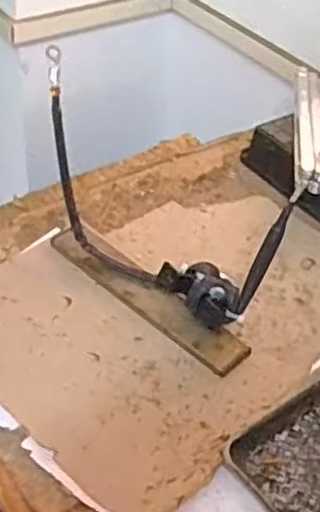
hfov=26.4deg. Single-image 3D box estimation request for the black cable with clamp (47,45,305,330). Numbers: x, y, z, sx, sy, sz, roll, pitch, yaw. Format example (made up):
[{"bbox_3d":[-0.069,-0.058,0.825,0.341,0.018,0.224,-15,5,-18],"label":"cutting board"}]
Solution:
[{"bbox_3d":[-0.022,-0.069,0.808,0.348,0.235,0.088,29,48,25],"label":"black cable with clamp"}]

